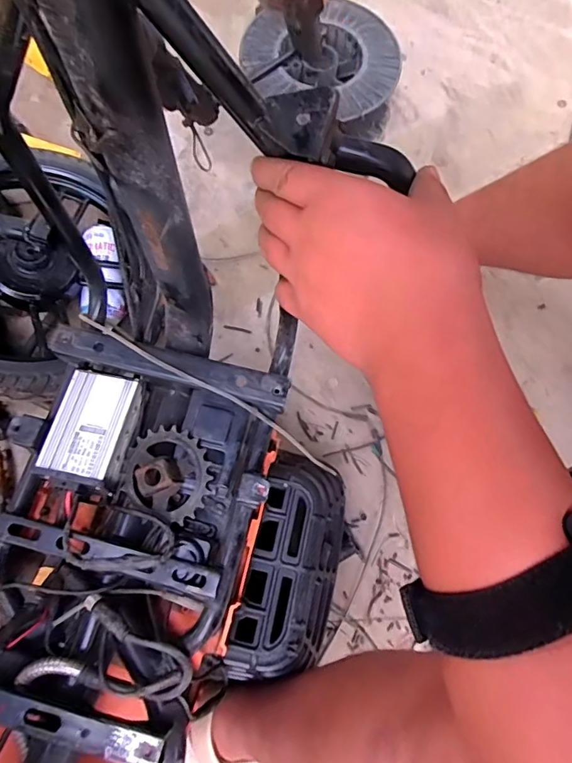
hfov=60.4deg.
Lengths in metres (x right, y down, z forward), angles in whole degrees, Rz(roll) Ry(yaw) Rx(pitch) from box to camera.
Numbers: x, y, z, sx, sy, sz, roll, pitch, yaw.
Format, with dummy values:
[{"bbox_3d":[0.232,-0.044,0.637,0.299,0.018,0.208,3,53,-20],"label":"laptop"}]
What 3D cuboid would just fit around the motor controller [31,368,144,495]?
[{"bbox_3d":[-0.179,0.041,0.447,0.068,0.025,0.106,13,74,2],"label":"motor controller"}]

